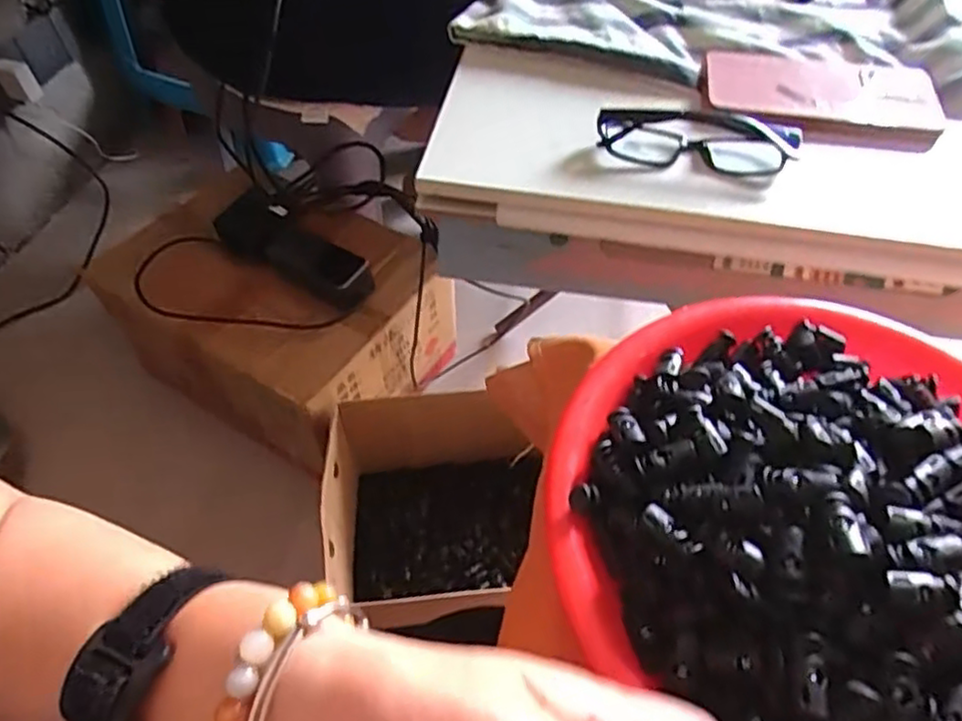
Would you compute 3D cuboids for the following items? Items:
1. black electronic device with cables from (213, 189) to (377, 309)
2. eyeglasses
[{"bbox_3d":[-0.230,-0.139,0.838,0.218,0.041,0.077,28,57,19],"label":"black electronic device with cables"},{"bbox_3d":[0.151,-0.152,0.464,0.136,0.025,0.045,5,53,3],"label":"eyeglasses"}]

